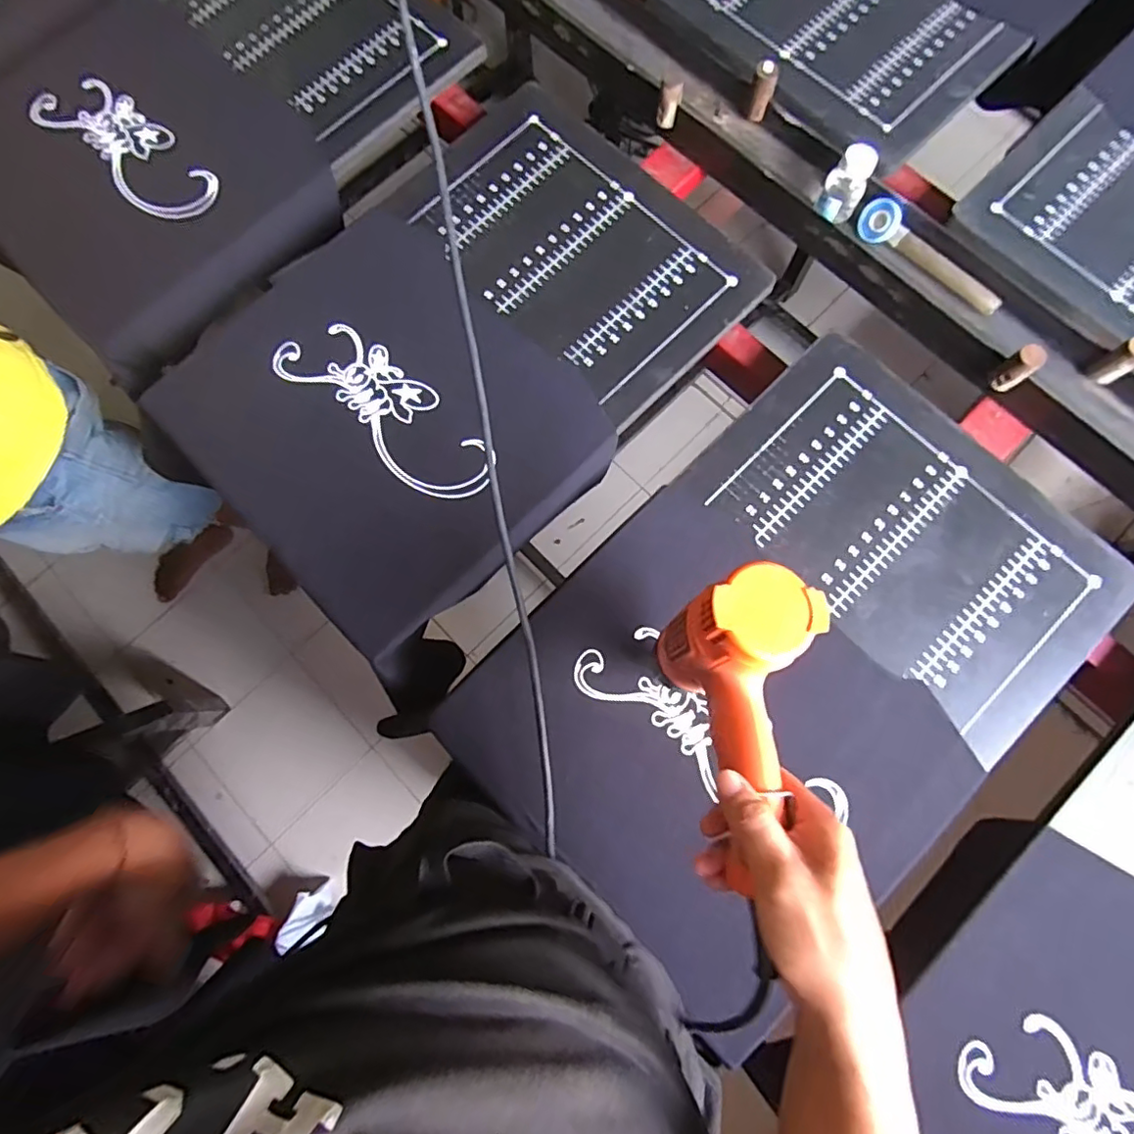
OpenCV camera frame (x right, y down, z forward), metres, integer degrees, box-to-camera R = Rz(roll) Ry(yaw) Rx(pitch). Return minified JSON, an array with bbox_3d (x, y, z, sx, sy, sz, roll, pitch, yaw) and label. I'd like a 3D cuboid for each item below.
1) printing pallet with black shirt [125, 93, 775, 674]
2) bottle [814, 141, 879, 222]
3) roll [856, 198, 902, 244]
[{"bbox_3d":[-0.114,-0.237,0.639,0.598,0.043,0.417,-42,80,-8],"label":"printing pallet with black shirt"},{"bbox_3d":[0.296,-0.404,0.618,0.040,0.072,0.033,30,79,7],"label":"bottle"},{"bbox_3d":[0.340,-0.378,0.629,0.041,0.044,0.013,37,36,3],"label":"roll"}]

